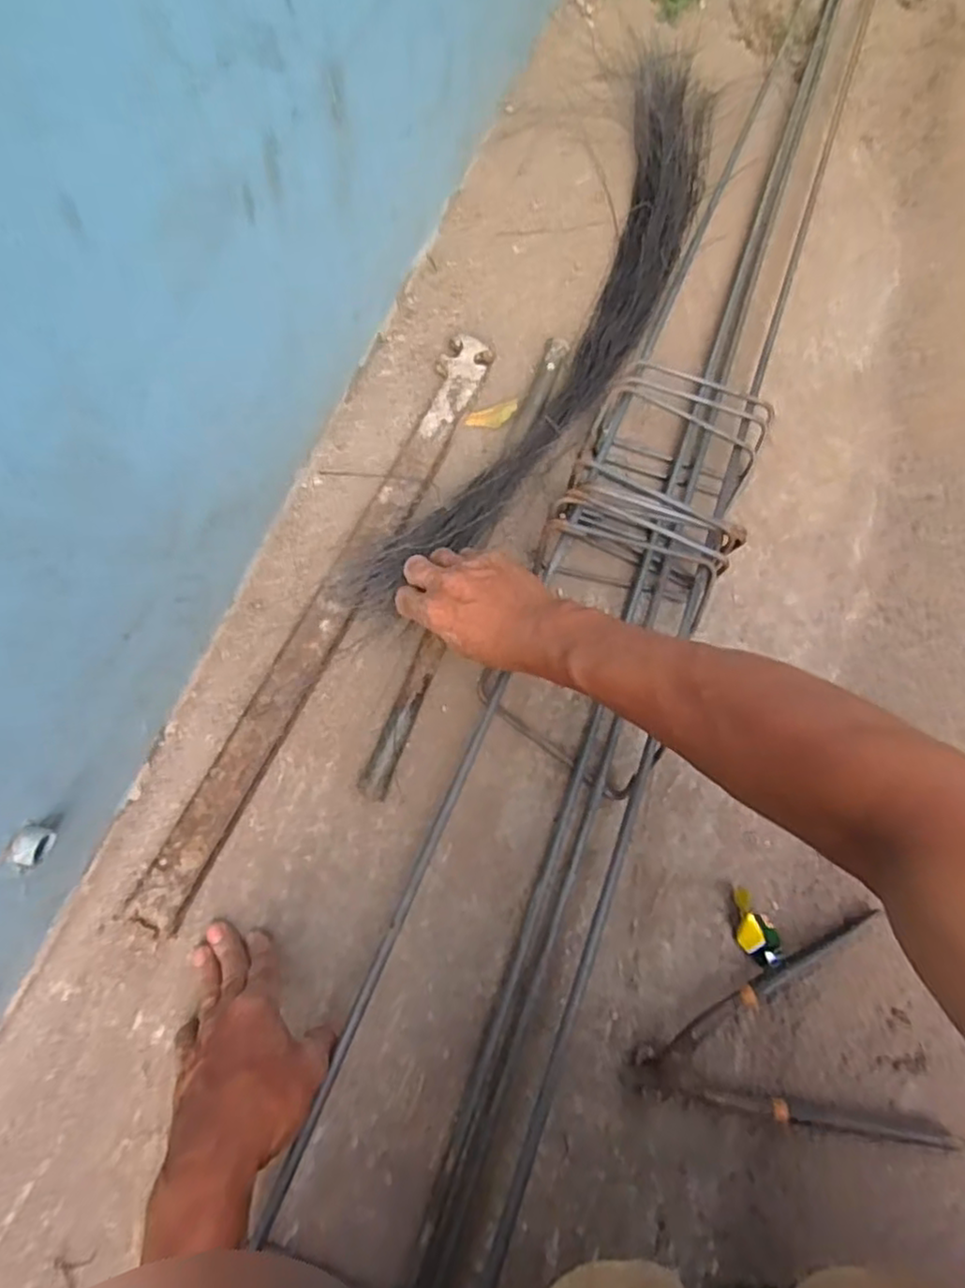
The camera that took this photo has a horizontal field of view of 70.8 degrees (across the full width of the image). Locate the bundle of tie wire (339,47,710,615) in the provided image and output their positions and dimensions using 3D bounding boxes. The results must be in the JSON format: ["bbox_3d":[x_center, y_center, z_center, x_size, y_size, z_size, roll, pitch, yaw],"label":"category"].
[{"bbox_3d":[0.114,-0.370,0.705,0.142,0.060,0.843,24,68,7],"label":"bundle of tie wire"}]

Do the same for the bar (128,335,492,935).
[{"bbox_3d":[-0.118,-0.054,0.583,0.046,0.012,0.587,23,68,2],"label":"bar"}]

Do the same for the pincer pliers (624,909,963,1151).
[{"bbox_3d":[0.206,0.283,0.479,0.205,0.019,0.138,-6,70,-5],"label":"pincer pliers"}]

